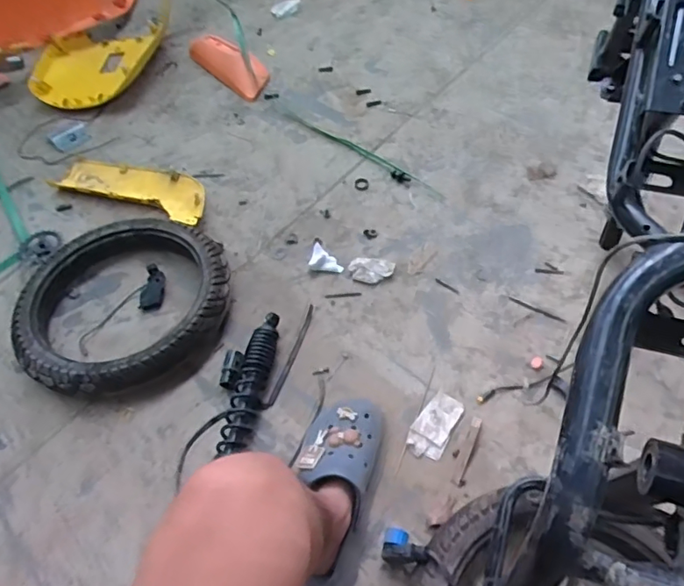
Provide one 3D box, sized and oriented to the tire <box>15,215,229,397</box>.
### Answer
[{"bbox_3d":[-0.374,0.004,0.951,0.338,0.071,0.362,-3,54,4],"label":"tire"}]

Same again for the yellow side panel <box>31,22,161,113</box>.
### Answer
[{"bbox_3d":[-0.622,-0.584,1.430,0.266,0.059,0.356,13,56,15],"label":"yellow side panel"}]

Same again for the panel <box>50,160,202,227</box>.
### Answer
[{"bbox_3d":[-0.428,-0.221,1.147,0.350,0.025,0.126,17,57,18],"label":"panel"}]

